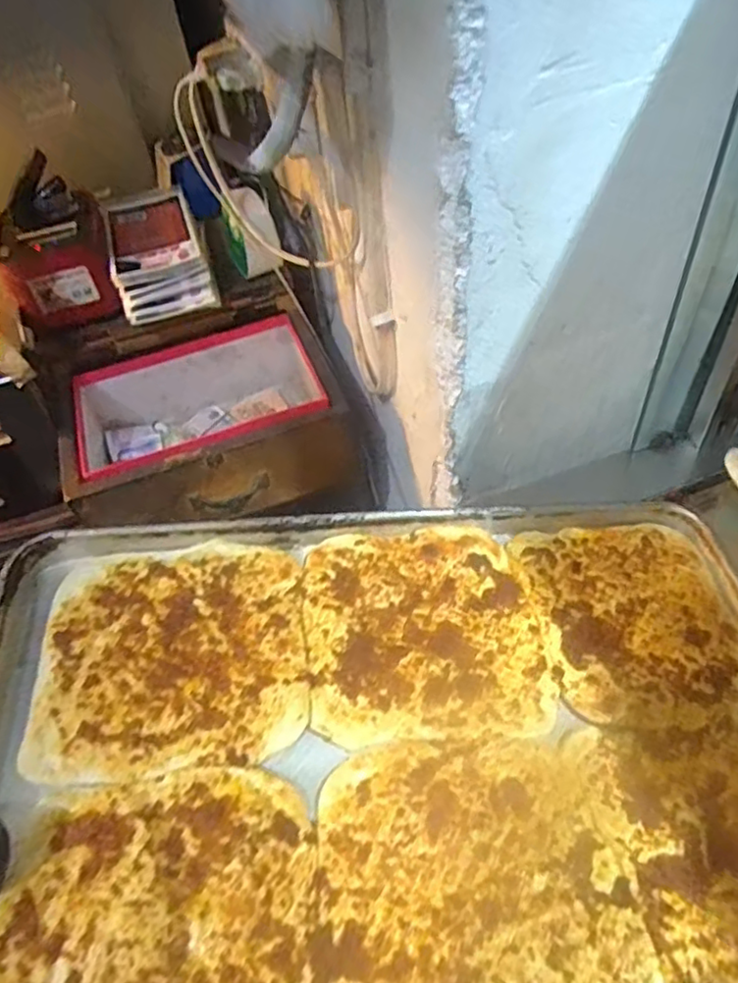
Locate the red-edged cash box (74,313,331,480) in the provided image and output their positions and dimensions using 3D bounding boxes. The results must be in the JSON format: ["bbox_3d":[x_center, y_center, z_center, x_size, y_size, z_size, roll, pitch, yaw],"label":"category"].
[{"bbox_3d":[-0.214,-0.087,0.848,0.314,0.120,0.209,-21,53,-11],"label":"red-edged cash box"}]

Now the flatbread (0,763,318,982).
[{"bbox_3d":[-0.116,0.252,0.370,0.171,0.015,0.178,0,51,-11],"label":"flatbread"}]

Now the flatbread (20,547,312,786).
[{"bbox_3d":[-0.142,0.119,0.489,0.185,0.009,0.174,-1,50,-10],"label":"flatbread"}]

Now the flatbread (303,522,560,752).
[{"bbox_3d":[0.047,0.106,0.525,0.189,0.006,0.180,0,51,-8],"label":"flatbread"}]

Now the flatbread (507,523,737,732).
[{"bbox_3d":[0.225,0.103,0.552,0.170,0.009,0.186,-4,48,-11],"label":"flatbread"}]

